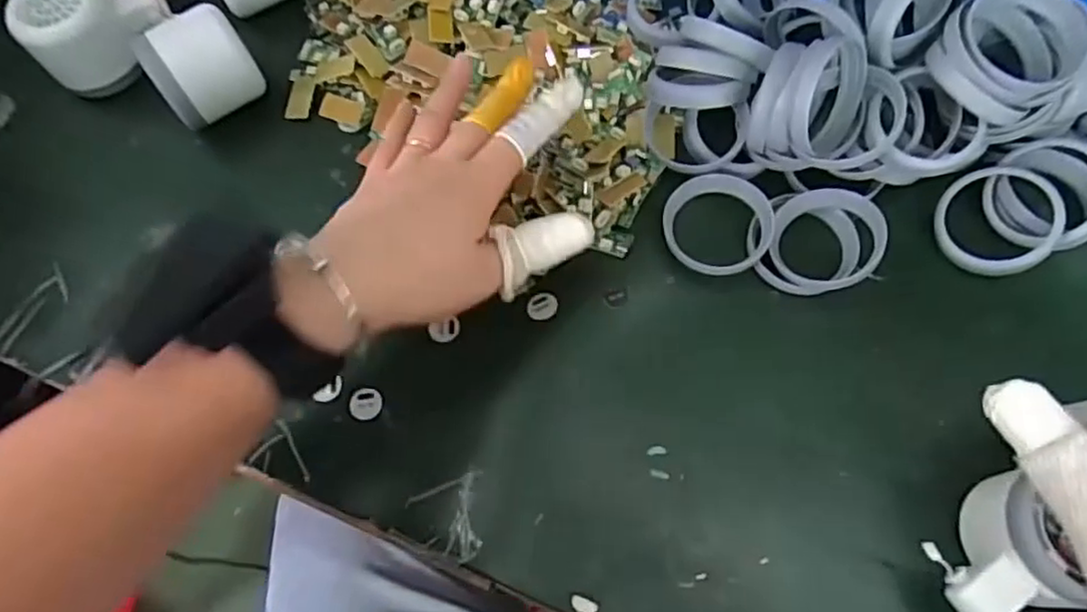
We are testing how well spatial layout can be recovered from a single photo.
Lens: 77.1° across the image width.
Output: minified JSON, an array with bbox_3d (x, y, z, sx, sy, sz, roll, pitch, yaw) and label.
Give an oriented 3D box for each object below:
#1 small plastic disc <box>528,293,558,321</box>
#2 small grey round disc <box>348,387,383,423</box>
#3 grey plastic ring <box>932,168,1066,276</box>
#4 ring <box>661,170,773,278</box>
[{"bbox_3d":[-0.001,0.000,0.375,0.016,0.004,0.015,-1,68,2],"label":"small plastic disc"},{"bbox_3d":[-0.094,0.051,0.361,0.017,0.004,0.018,-1,68,2],"label":"small grey round disc"},{"bbox_3d":[0.243,-0.047,0.368,0.057,0.010,0.062,-19,65,21],"label":"grey plastic ring"},{"bbox_3d":[0.097,-0.046,0.381,0.059,0.013,0.055,-1,68,2],"label":"ring"}]

